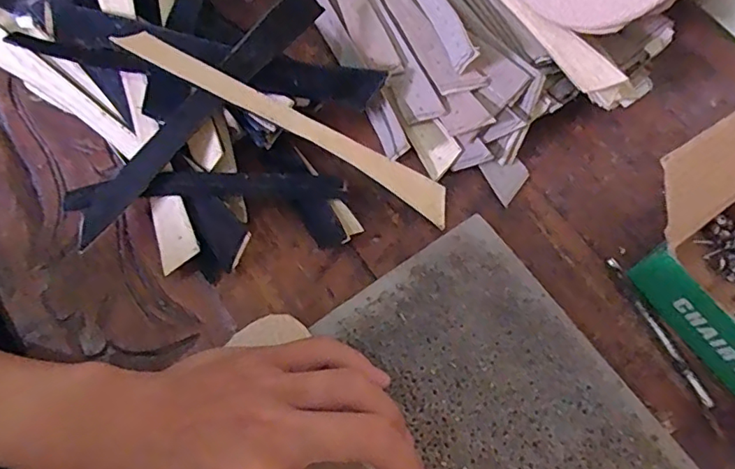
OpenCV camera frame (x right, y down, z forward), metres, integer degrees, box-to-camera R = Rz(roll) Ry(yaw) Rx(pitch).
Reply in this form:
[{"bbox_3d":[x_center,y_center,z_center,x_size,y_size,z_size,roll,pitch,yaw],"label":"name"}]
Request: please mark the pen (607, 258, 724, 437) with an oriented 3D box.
[{"bbox_3d":[0.155,0.056,0.289,0.005,0.007,0.099,-27,73,-7],"label":"pen"}]

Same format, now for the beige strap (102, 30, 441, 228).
[{"bbox_3d":[-0.036,-0.057,0.297,0.184,0.015,0.022,27,74,-14],"label":"beige strap"}]

